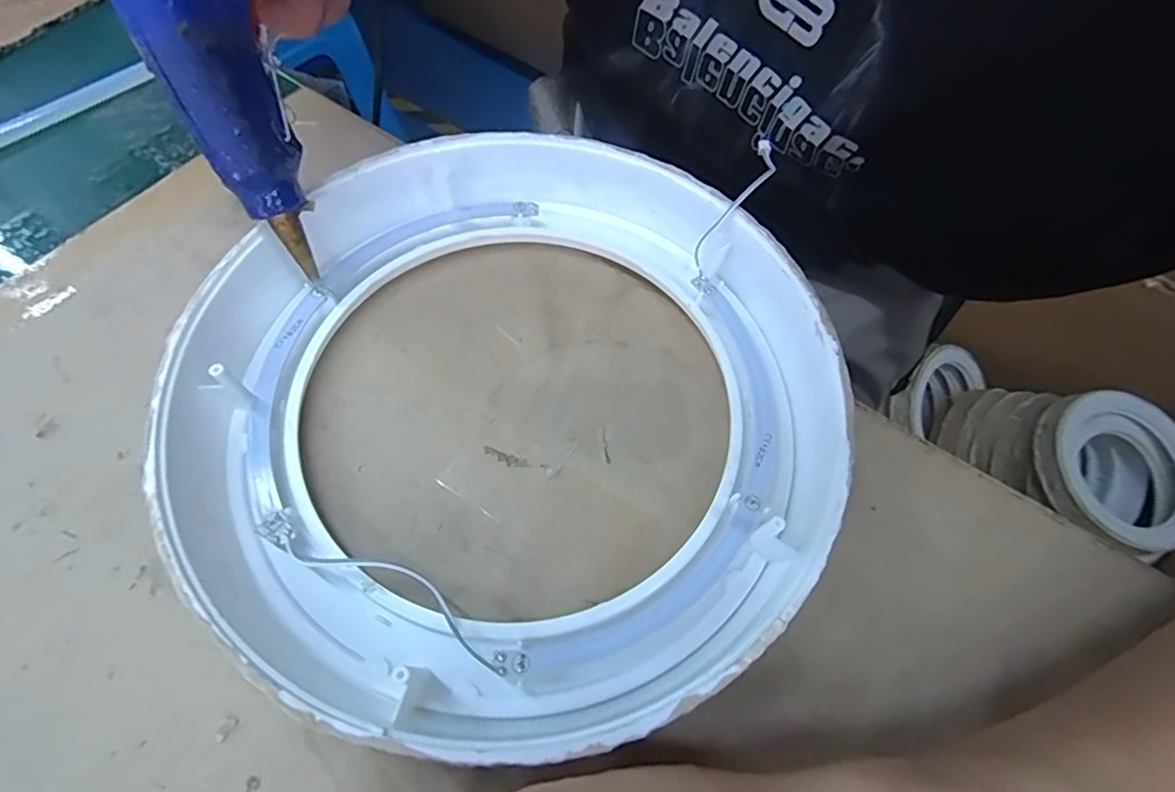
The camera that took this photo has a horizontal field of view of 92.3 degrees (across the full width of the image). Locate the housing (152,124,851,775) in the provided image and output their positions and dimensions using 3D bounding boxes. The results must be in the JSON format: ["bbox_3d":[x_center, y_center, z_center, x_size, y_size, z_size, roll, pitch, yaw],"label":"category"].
[{"bbox_3d":[-0.023,-0.004,0.197,0.208,0.035,0.213,1,63,-3],"label":"housing"}]

